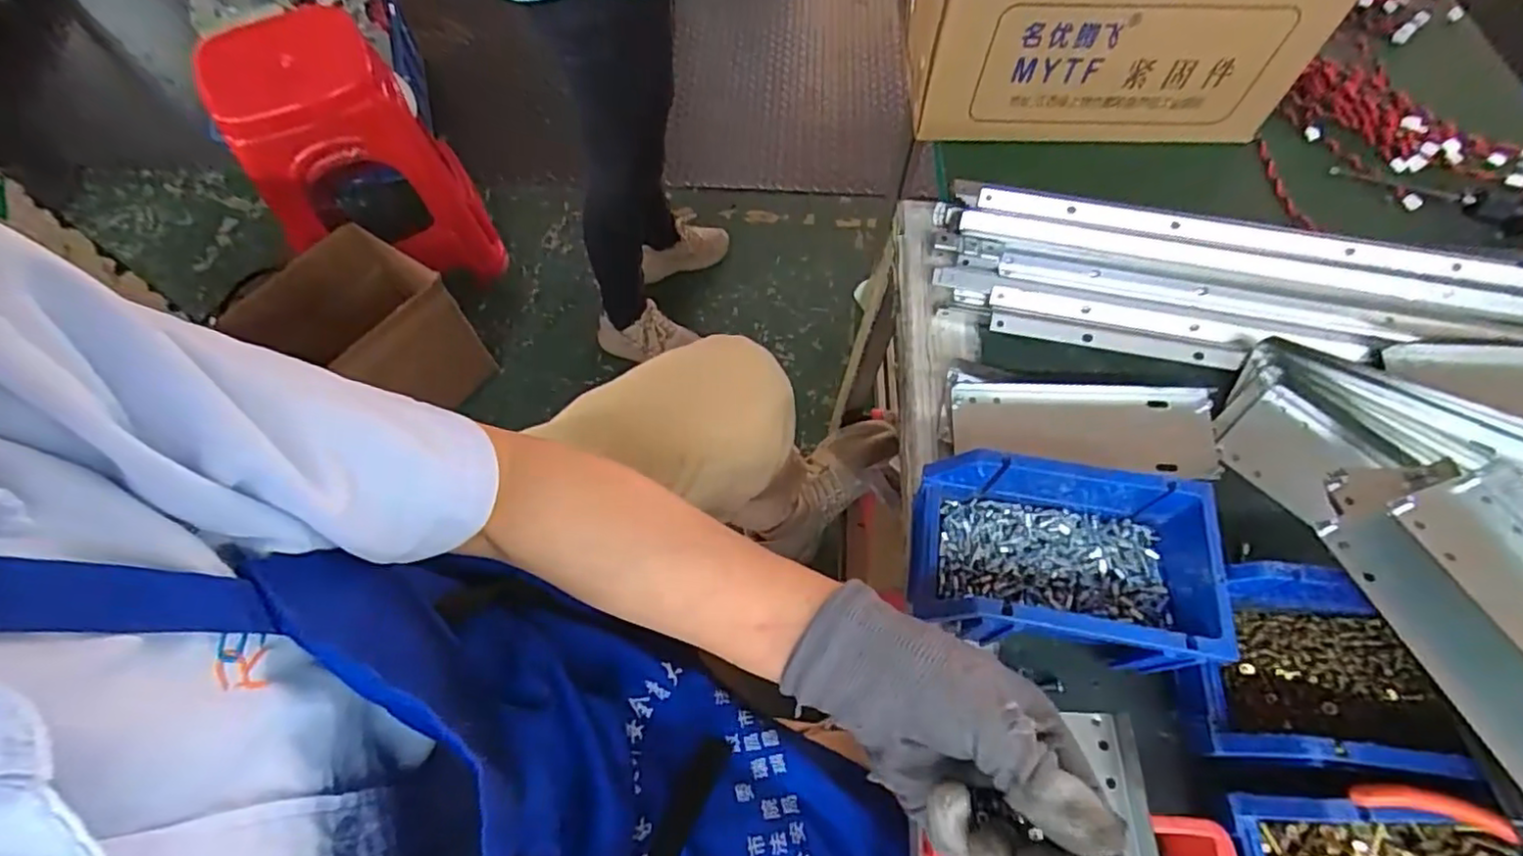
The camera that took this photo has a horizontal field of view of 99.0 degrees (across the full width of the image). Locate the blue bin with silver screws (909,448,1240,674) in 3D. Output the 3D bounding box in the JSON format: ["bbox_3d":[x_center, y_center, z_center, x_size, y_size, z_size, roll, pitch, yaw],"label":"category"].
[{"bbox_3d":[0.180,0.080,0.391,0.169,0.068,0.104,7,63,4],"label":"blue bin with silver screws"}]

